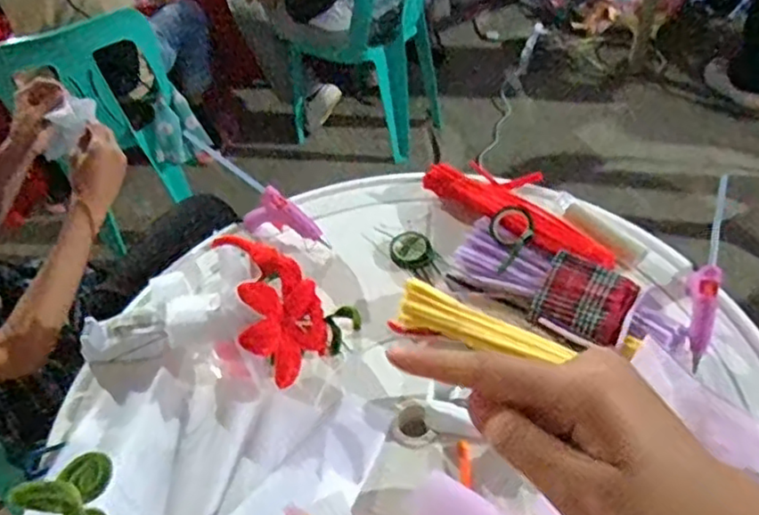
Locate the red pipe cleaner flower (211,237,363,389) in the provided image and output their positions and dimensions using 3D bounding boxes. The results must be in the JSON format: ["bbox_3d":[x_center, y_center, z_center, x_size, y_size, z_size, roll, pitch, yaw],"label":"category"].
[{"bbox_3d":[-0.116,0.053,0.816,0.139,0.139,0.185,-25,51,-16],"label":"red pipe cleaner flower"}]

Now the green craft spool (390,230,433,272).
[{"bbox_3d":[0.045,-0.012,0.951,0.055,0.015,0.068,-17,49,-10],"label":"green craft spool"}]

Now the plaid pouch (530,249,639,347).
[{"bbox_3d":[0.260,0.051,0.844,0.112,0.027,0.101,25,55,24],"label":"plaid pouch"}]

